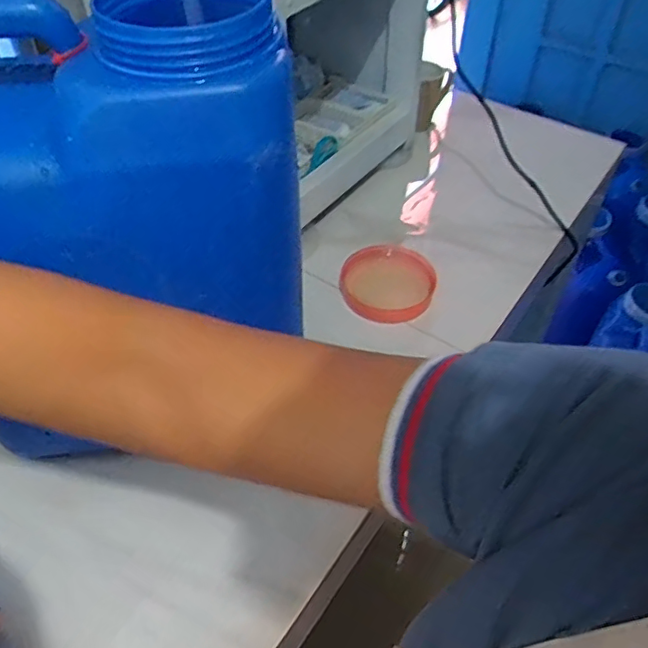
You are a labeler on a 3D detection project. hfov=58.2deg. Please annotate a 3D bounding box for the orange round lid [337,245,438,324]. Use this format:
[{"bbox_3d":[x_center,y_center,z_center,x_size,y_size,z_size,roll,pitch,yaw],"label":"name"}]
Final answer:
[{"bbox_3d":[0.084,-0.052,0.774,0.125,0.031,0.120,0,48,0],"label":"orange round lid"}]

